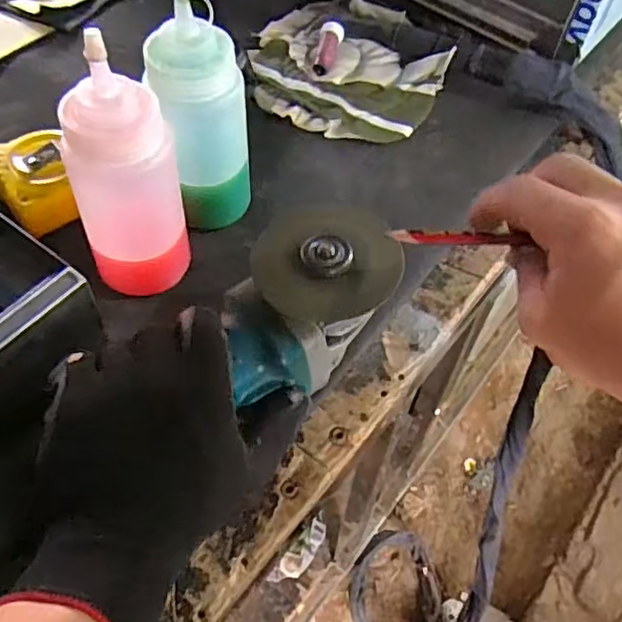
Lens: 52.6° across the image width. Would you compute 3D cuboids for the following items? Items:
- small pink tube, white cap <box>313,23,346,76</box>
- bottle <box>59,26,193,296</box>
[{"bbox_3d":[0.017,-0.252,0.603,0.021,0.015,0.065,11,57,5],"label":"small pink tube, white cap"},{"bbox_3d":[-0.117,-0.077,0.399,0.055,0.159,0.060,22,58,12],"label":"bottle"}]

